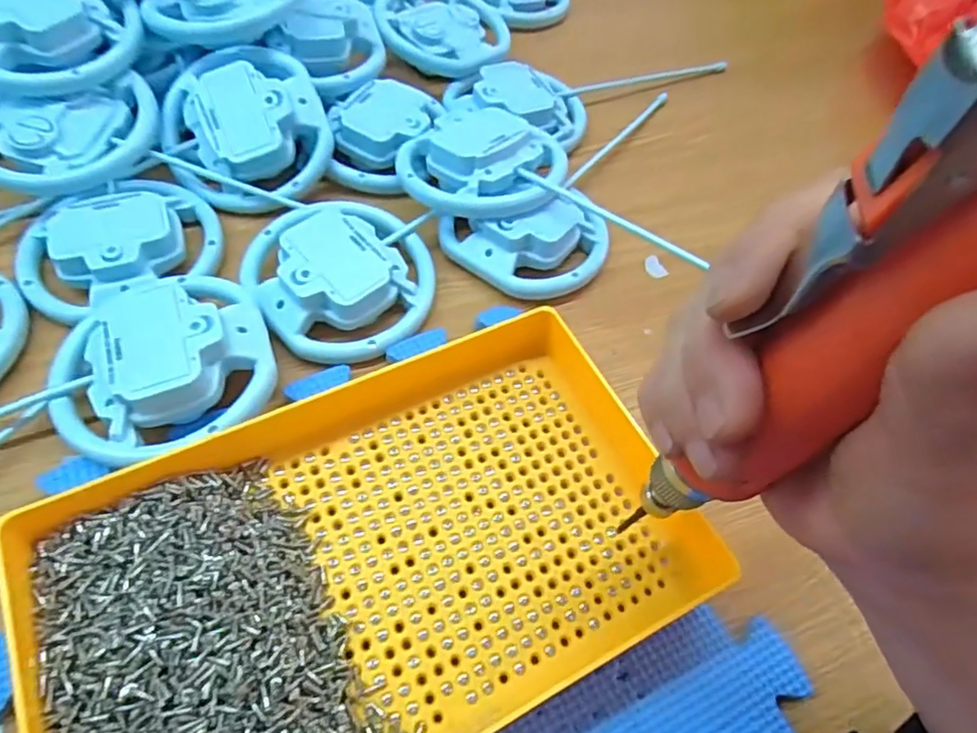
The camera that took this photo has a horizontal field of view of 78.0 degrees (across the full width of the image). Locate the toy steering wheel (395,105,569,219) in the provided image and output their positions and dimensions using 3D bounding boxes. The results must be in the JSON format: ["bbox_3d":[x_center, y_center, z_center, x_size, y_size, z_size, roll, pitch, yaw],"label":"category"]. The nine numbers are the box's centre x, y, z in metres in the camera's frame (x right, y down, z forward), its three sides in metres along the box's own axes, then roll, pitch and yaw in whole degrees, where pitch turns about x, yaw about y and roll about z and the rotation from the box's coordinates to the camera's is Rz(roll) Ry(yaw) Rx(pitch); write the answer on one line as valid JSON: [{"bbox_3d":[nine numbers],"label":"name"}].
[{"bbox_3d":[-0.002,-0.126,0.371,0.100,0.031,0.088,-14,58,-11],"label":"toy steering wheel"}]

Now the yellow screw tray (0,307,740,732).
[{"bbox_3d":[-0.040,0.071,0.250,0.251,0.041,0.159,-23,60,-17],"label":"yellow screw tray"}]

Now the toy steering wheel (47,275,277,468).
[{"bbox_3d":[-0.157,-0.003,0.291,0.104,0.035,0.100,1,56,-2],"label":"toy steering wheel"}]

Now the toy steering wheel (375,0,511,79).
[{"bbox_3d":[-0.034,-0.257,0.462,0.097,0.024,0.096,3,57,-4],"label":"toy steering wheel"}]

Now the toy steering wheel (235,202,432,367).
[{"bbox_3d":[-0.082,-0.056,0.336,0.096,0.026,0.105,3,57,-4],"label":"toy steering wheel"}]

